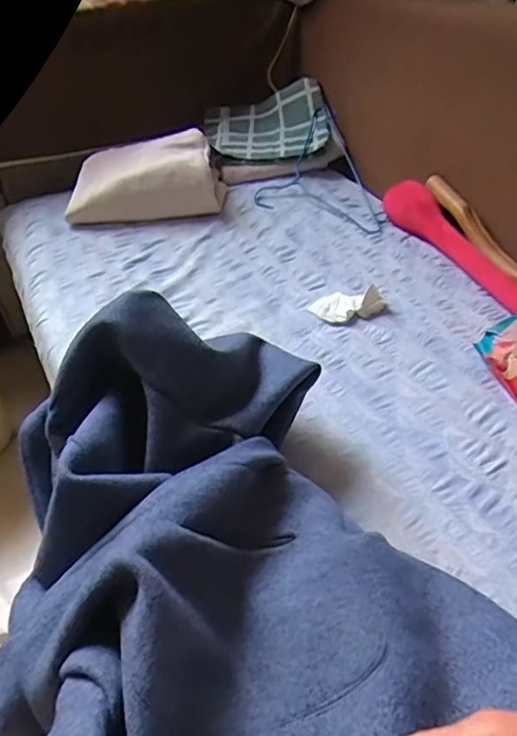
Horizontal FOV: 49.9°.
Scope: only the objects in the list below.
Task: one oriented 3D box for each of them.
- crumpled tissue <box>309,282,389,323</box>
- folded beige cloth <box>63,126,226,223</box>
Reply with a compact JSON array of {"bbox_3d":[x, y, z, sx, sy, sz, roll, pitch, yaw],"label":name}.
[{"bbox_3d":[0.135,-0.093,0.814,0.105,0.023,0.054,-8,41,-5],"label":"crumpled tissue"},{"bbox_3d":[-0.221,-0.367,1.102,0.300,0.132,0.159,-6,41,-4],"label":"folded beige cloth"}]

